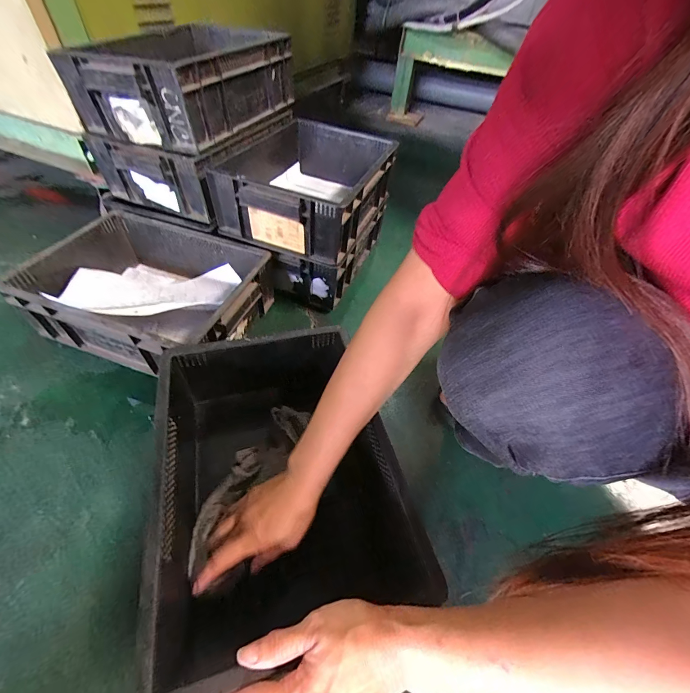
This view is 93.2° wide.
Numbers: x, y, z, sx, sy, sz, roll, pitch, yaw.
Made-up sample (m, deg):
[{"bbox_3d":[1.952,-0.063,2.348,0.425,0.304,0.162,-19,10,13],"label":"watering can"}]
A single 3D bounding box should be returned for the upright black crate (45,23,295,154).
[{"bbox_3d":[-0.289,-0.499,0.608,0.264,0.116,0.356,20,50,10],"label":"upright black crate"}]

